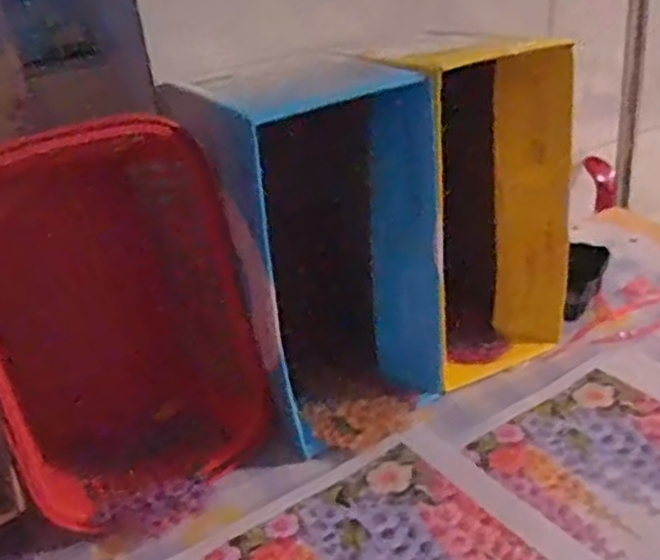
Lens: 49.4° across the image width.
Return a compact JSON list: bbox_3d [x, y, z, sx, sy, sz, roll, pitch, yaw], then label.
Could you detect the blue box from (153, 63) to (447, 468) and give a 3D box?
[{"bbox_3d":[-0.013,-0.025,0.480,0.118,0.217,0.163,-19,30,-25],"label":"blue box"}]

